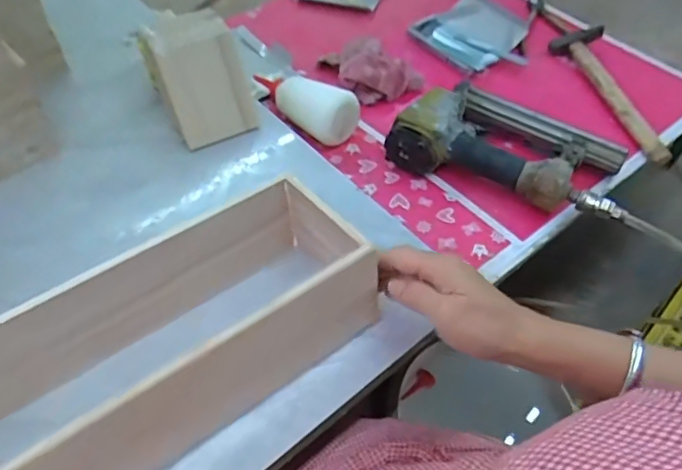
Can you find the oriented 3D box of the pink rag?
[{"bbox_3d":[0.032,-0.216,0.720,0.142,0.051,0.071,20,53,13],"label":"pink rag"}]

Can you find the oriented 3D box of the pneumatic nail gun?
[{"bbox_3d":[0.191,-0.106,0.631,0.245,0.057,0.150,20,53,12],"label":"pneumatic nail gun"}]

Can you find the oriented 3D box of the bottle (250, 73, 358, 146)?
[{"bbox_3d":[-0.049,-0.167,0.666,0.156,0.051,0.052,34,57,21],"label":"bottle"}]

